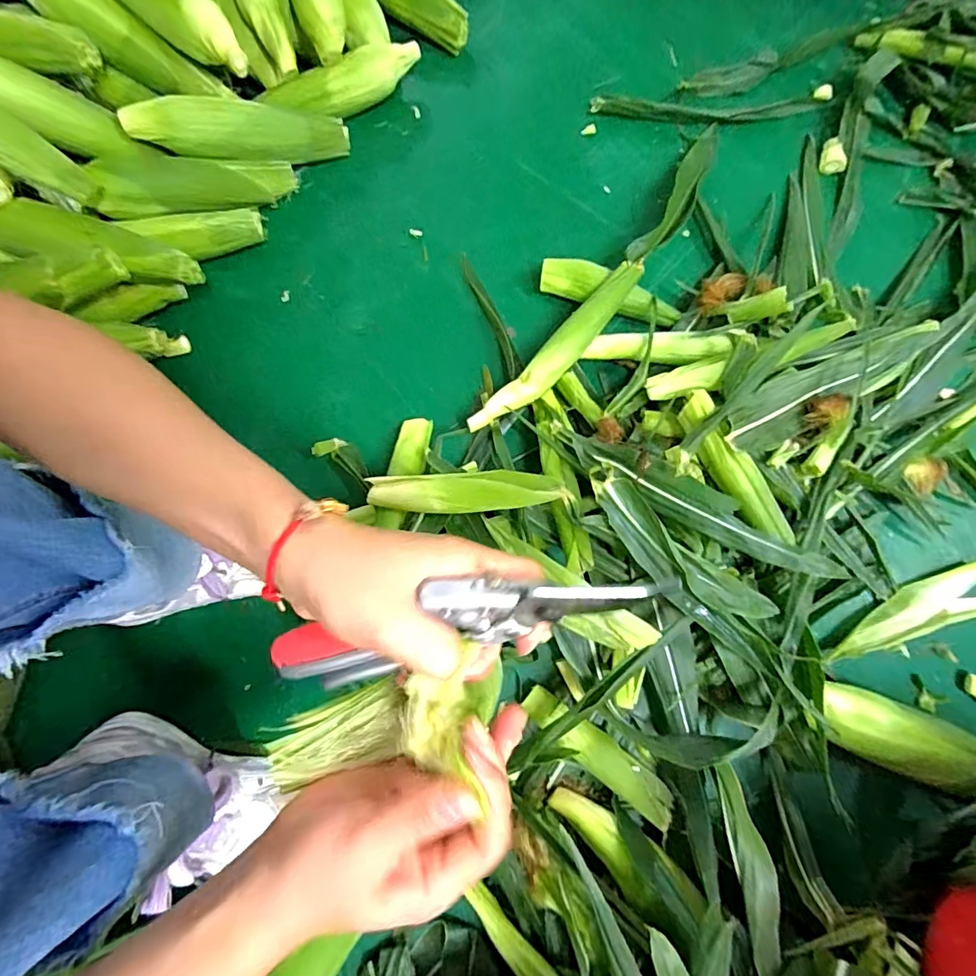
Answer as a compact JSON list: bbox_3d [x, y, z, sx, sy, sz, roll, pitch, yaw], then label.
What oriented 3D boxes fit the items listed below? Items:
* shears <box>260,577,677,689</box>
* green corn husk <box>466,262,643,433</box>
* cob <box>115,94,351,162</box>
[{"bbox_3d":[-0.015,0.062,0.239,0.196,0.034,0.036,-15,78,11],"label":"shears"},{"bbox_3d":[0.075,-0.143,0.523,0.036,0.026,0.239,43,82,9],"label":"green corn husk"},{"bbox_3d":[-0.276,-0.401,0.574,0.230,0.042,0.051,-10,77,-22],"label":"cob"}]

